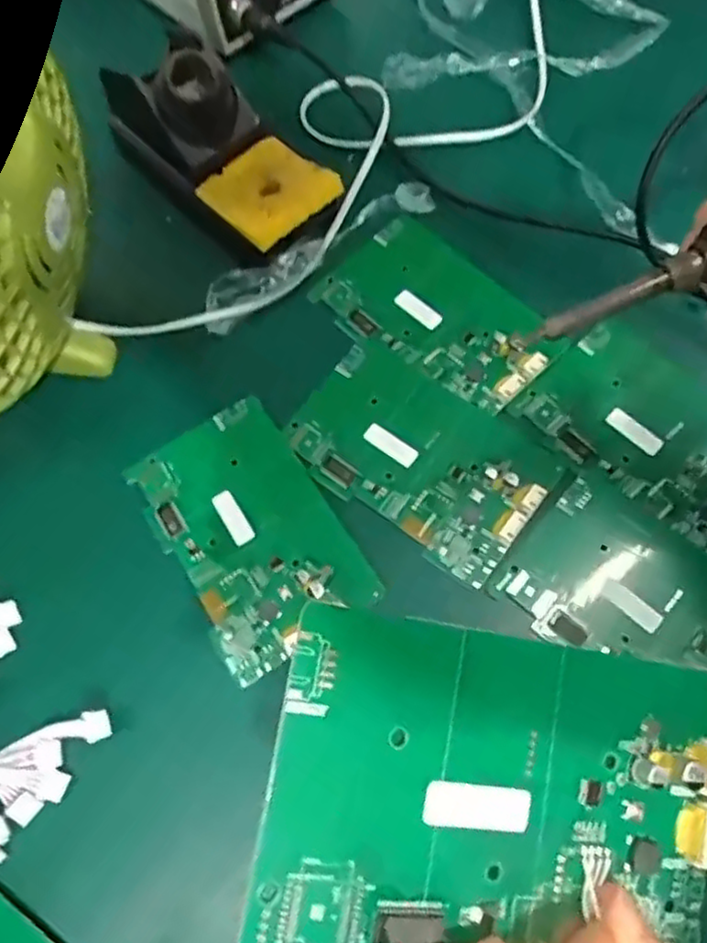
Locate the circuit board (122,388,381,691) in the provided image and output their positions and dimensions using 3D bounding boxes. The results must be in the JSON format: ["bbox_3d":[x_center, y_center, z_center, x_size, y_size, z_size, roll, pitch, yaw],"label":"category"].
[{"bbox_3d":[-0.052,0.028,0.346,0.080,0.007,0.128,-30,69,-10],"label":"circuit board"}]

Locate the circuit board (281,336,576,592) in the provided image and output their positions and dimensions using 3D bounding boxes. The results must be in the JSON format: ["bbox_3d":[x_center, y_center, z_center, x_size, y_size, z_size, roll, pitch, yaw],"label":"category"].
[{"bbox_3d":[0.035,-0.010,0.356,0.134,0.007,0.083,34,72,16],"label":"circuit board"}]

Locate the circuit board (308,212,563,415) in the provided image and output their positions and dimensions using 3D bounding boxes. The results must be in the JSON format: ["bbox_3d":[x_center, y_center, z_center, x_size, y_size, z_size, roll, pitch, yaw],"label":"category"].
[{"bbox_3d":[0.048,-0.093,0.391,0.132,0.011,0.075,39,74,17],"label":"circuit board"}]

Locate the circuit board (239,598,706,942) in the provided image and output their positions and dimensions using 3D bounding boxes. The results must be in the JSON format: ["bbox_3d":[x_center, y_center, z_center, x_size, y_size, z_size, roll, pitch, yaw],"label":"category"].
[{"bbox_3d":[0.042,0.083,0.176,0.129,0.006,0.077,14,78,-18],"label":"circuit board"}]

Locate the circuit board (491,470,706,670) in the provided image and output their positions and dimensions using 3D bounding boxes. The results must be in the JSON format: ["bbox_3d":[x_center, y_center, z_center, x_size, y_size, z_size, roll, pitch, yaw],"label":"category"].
[{"bbox_3d":[0.139,0.065,0.319,0.132,0.010,0.077,39,74,17],"label":"circuit board"}]

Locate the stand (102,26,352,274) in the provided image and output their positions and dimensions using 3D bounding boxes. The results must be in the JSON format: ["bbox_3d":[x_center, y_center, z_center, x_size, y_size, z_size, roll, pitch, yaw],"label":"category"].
[{"bbox_3d":[-0.079,-0.190,0.402,0.141,0.070,0.070,38,73,17],"label":"stand"}]

